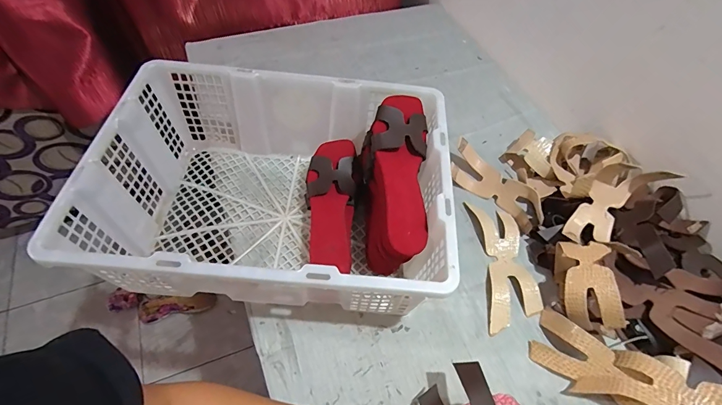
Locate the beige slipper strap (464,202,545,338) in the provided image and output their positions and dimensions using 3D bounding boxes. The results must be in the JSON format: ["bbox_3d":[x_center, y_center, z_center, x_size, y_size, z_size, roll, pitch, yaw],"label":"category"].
[{"bbox_3d":[0.234,0.100,0.613,0.084,0.017,0.210,1,56,-2],"label":"beige slipper strap"}]

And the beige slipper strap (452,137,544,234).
[{"bbox_3d":[0.239,-0.029,0.679,0.188,0.050,0.066,38,62,21],"label":"beige slipper strap"}]

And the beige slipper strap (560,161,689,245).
[{"bbox_3d":[0.386,0.001,0.587,0.078,0.053,0.161,43,100,23],"label":"beige slipper strap"}]

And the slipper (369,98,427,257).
[{"bbox_3d":[0.058,-0.047,0.539,0.081,0.034,0.244,0,69,-2],"label":"slipper"}]

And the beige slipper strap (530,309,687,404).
[{"bbox_3d":[0.321,0.231,0.514,0.167,0.058,0.082,23,57,35],"label":"beige slipper strap"}]

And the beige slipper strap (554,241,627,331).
[{"bbox_3d":[0.322,0.111,0.540,0.071,0.063,0.128,-1,56,-4],"label":"beige slipper strap"}]

